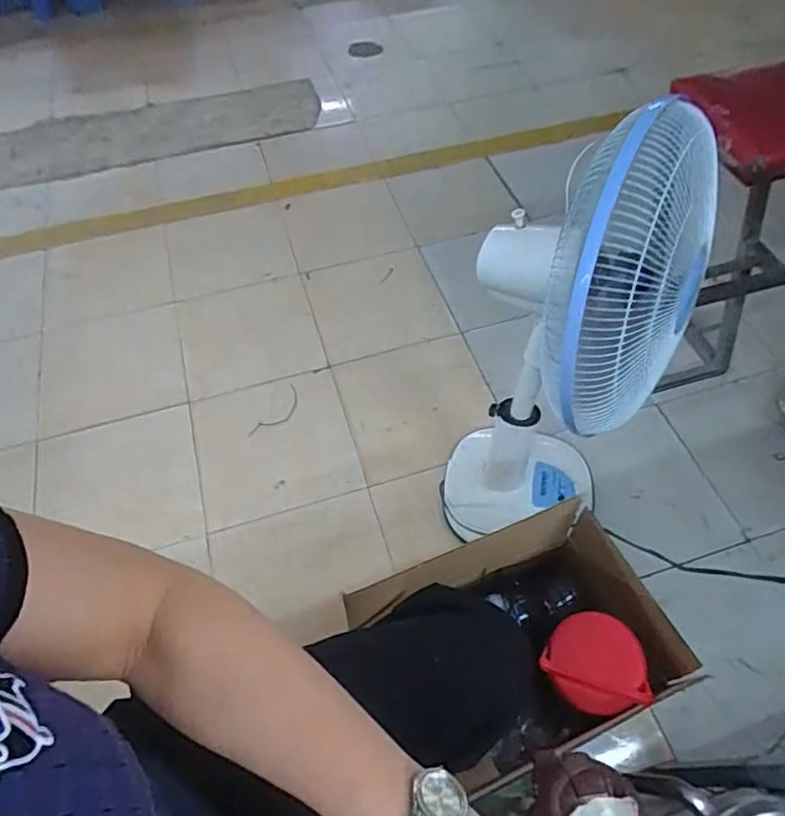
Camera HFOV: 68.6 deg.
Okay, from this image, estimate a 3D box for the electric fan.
[{"bbox_3d":[0.258,-0.042,1.002,0.312,0.947,0.347,24,61,17],"label":"electric fan"}]

